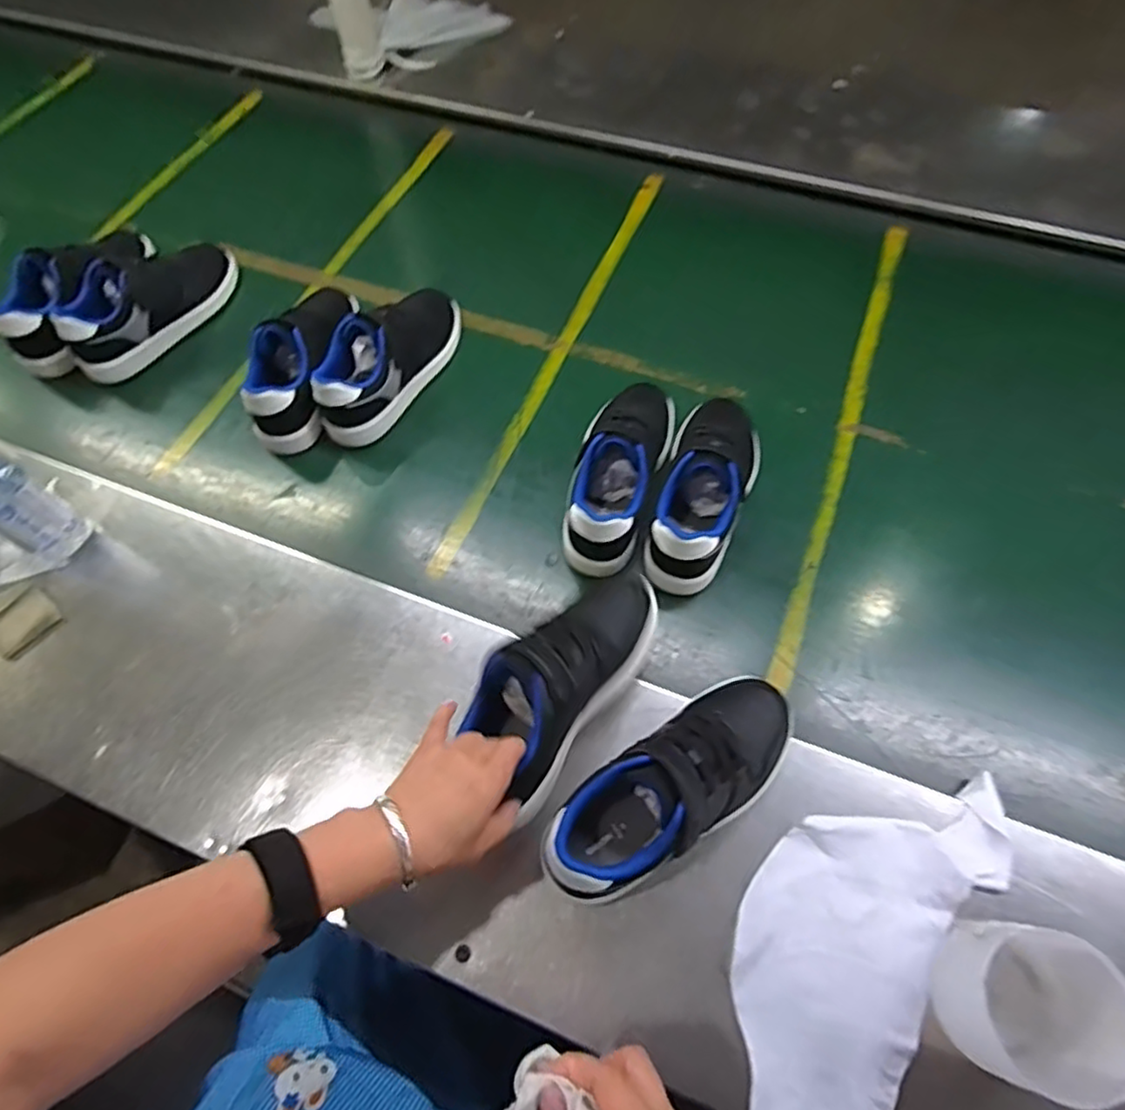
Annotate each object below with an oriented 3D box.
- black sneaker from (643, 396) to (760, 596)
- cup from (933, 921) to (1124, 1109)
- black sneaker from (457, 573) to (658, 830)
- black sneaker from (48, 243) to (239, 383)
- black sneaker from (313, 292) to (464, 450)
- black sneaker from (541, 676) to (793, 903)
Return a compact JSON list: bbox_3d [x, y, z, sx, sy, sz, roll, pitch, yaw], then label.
[{"bbox_3d":[0.150,-0.074,0.667,0.092,0.091,0.217,15,64,9],"label":"black sneaker"},{"bbox_3d":[0.306,0.298,0.436,0.086,0.086,0.092,2,63,2],"label":"cup"},{"bbox_3d":[0.004,0.089,0.520,0.084,0.075,0.197,35,63,17],"label":"black sneaker"},{"bbox_3d":[-0.508,-0.317,0.815,0.078,0.097,0.231,30,67,16],"label":"black sneaker"},{"bbox_3d":[-0.197,-0.235,0.758,0.076,0.094,0.224,28,67,15],"label":"black sneaker"},{"bbox_3d":[0.089,0.175,0.503,0.226,0.093,0.087,-34,67,-15],"label":"black sneaker"}]

